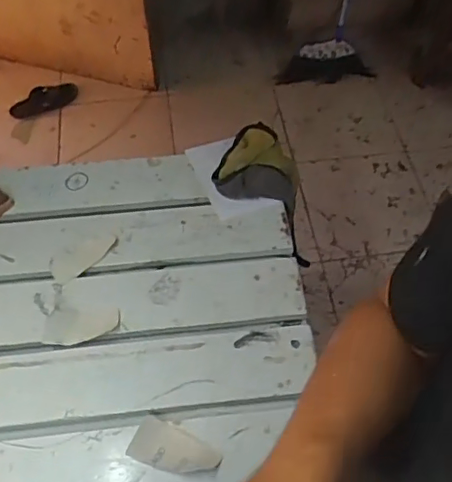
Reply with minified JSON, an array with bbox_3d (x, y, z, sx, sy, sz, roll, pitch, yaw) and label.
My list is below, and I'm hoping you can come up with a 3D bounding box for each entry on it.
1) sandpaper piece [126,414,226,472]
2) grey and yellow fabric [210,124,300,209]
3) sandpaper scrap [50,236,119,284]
[{"bbox_3d":[-0.058,0.238,0.642,0.101,0.007,0.051,19,57,13],"label":"sandpaper piece"},{"bbox_3d":[0.047,-0.120,0.871,0.126,0.036,0.147,2,55,1],"label":"grey and yellow fabric"},{"bbox_3d":[-0.196,0.019,0.774,0.100,0.014,0.043,-36,62,-22],"label":"sandpaper scrap"}]

